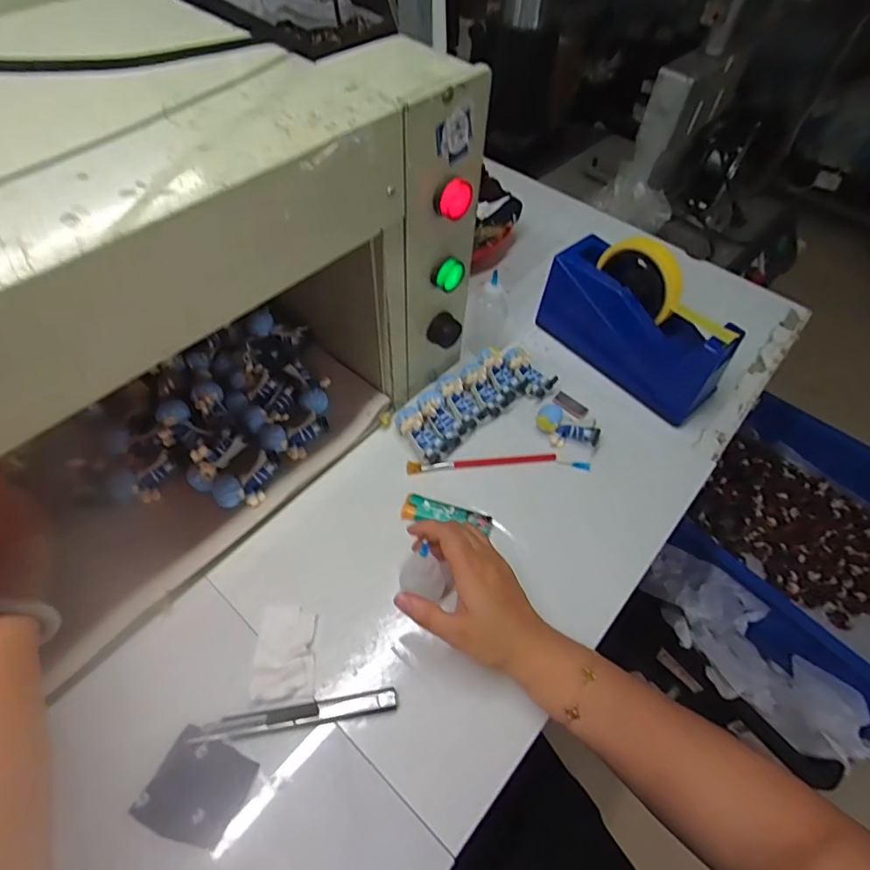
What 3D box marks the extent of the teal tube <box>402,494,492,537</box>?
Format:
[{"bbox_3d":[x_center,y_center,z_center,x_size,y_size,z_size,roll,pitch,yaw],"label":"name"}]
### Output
[{"bbox_3d":[0.011,0.069,0.453,0.078,0.007,0.023,10,55,4],"label":"teal tube"}]

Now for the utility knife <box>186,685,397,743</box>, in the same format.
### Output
[{"bbox_3d":[-0.098,0.201,0.367,0.139,0.004,0.016,-7,56,-8],"label":"utility knife"}]

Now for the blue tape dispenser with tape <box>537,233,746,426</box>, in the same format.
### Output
[{"bbox_3d":[0.211,-0.119,0.537,0.054,0.124,0.205,-33,63,-23],"label":"blue tape dispenser with tape"}]

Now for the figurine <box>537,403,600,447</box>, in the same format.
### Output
[{"bbox_3d":[0.131,-0.007,0.508,0.061,0.029,0.033,26,58,14],"label":"figurine"}]

